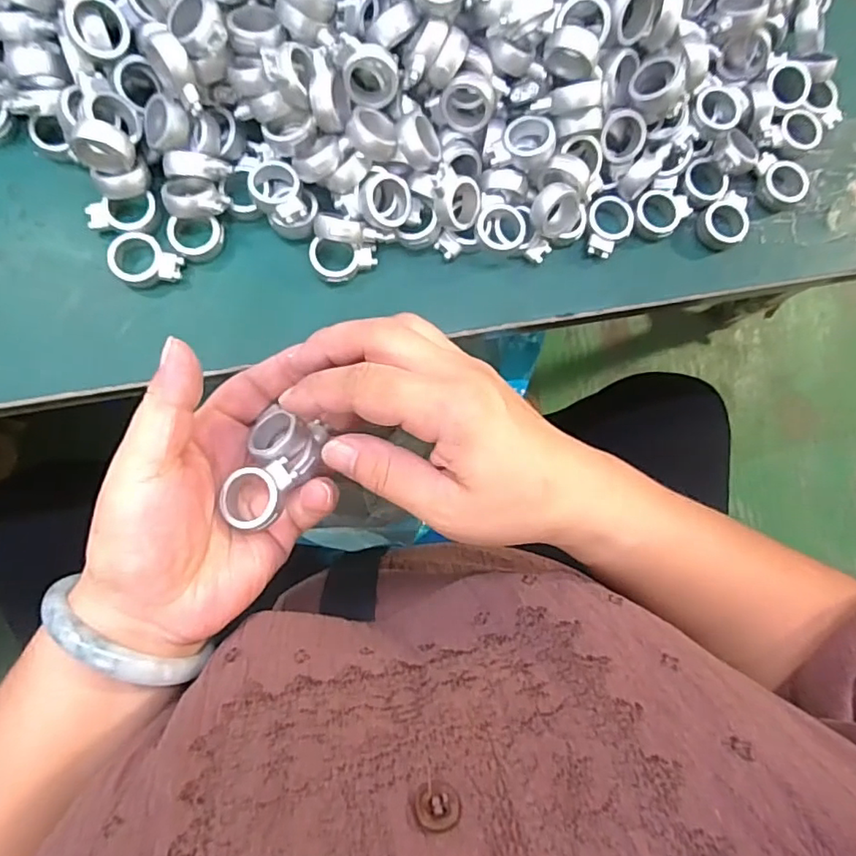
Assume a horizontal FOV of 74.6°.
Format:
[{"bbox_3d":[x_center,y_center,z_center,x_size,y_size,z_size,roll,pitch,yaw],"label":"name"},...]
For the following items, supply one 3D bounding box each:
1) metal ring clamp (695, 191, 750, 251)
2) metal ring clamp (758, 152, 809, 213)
[{"bbox_3d":[0.170,-0.117,0.318,0.032,0.011,0.026,-34,88,-9],"label":"metal ring clamp"},{"bbox_3d":[0.202,-0.143,0.323,0.025,0.011,0.033,-29,87,-9],"label":"metal ring clamp"}]

